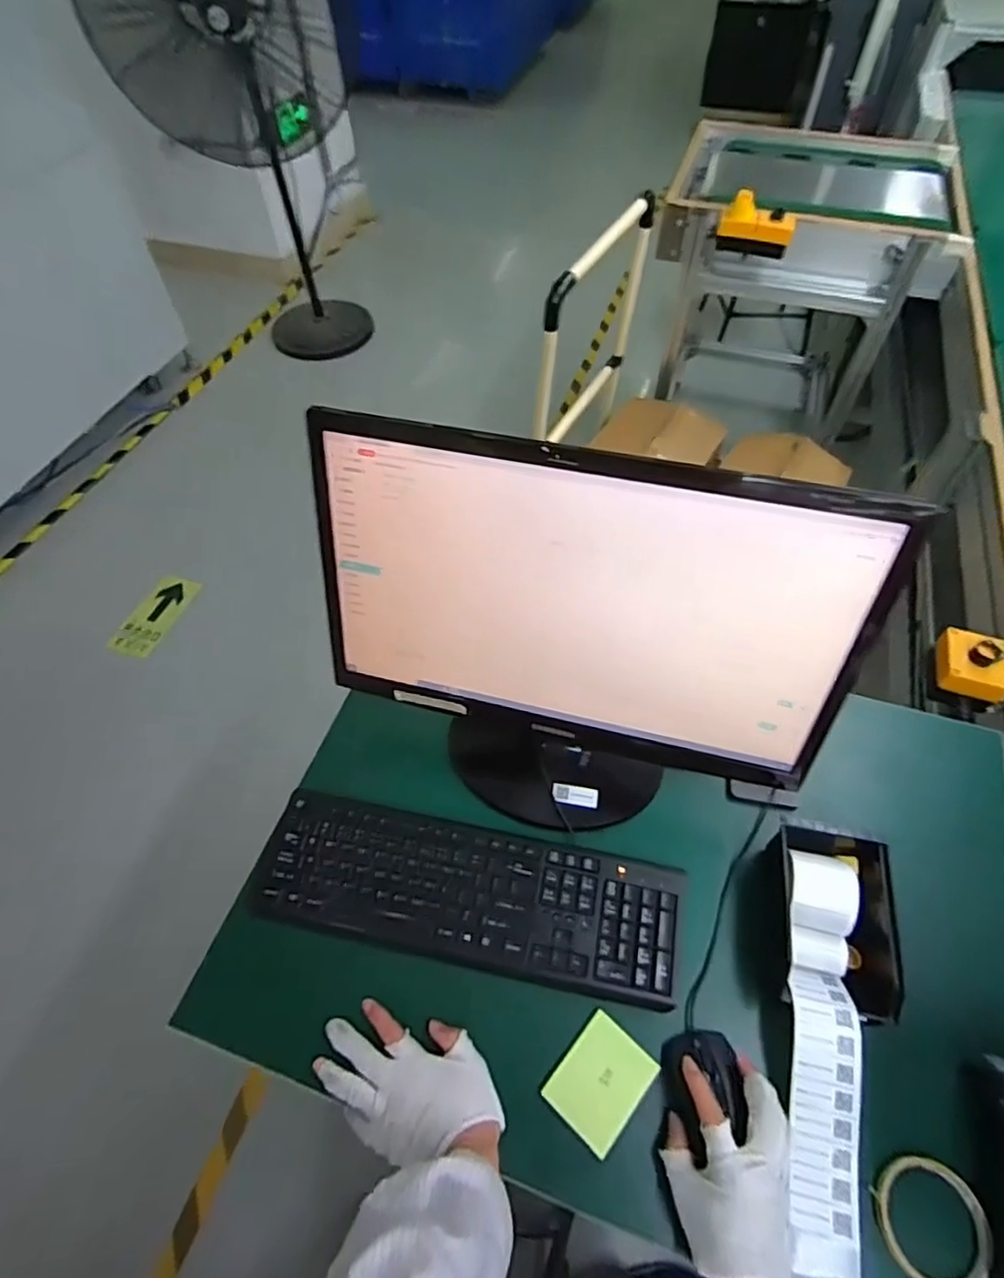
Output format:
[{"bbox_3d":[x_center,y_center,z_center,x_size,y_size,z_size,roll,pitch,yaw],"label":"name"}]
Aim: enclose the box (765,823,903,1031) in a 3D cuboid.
[{"bbox_3d":[0.334,0.279,0.651,0.111,0.063,0.190,10,56,8],"label":"box"}]

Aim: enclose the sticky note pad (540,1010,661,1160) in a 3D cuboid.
[{"bbox_3d":[0.093,0.415,0.596,0.073,0.006,0.091,36,63,23],"label":"sticky note pad"}]

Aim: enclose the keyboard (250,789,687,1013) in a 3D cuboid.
[{"bbox_3d":[-0.036,0.270,0.685,0.447,0.023,0.137,9,56,8],"label":"keyboard"}]

